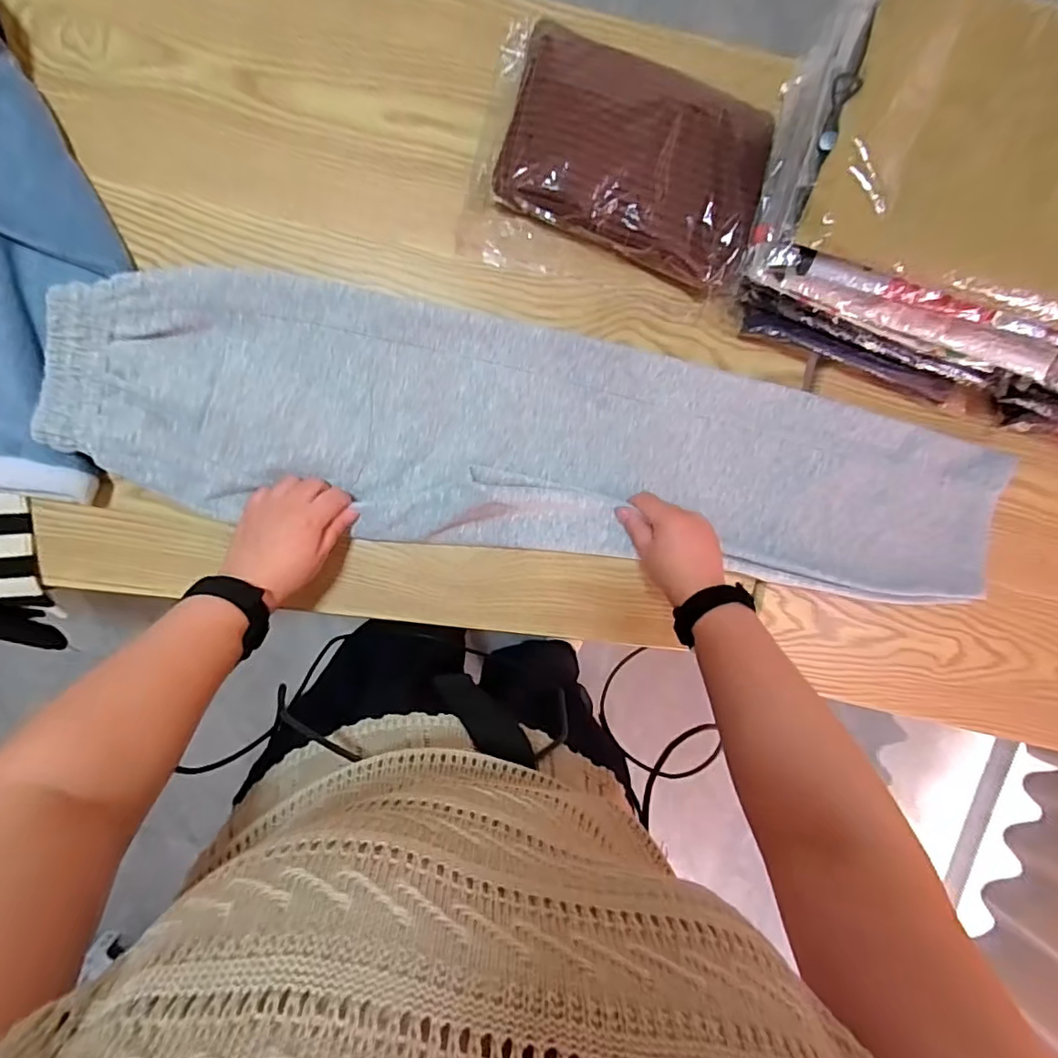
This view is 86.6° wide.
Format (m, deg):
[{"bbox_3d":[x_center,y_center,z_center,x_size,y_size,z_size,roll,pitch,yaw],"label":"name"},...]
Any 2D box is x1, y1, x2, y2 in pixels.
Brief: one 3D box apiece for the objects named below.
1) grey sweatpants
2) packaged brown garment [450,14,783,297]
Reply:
[{"bbox_3d":[0.045,-0.063,0.530,0.873,0.047,0.222,9,95,-9],"label":"grey sweatpants"},{"bbox_3d":[0.081,-0.321,0.507,0.251,0.060,0.199,15,93,-7],"label":"packaged brown garment"}]

